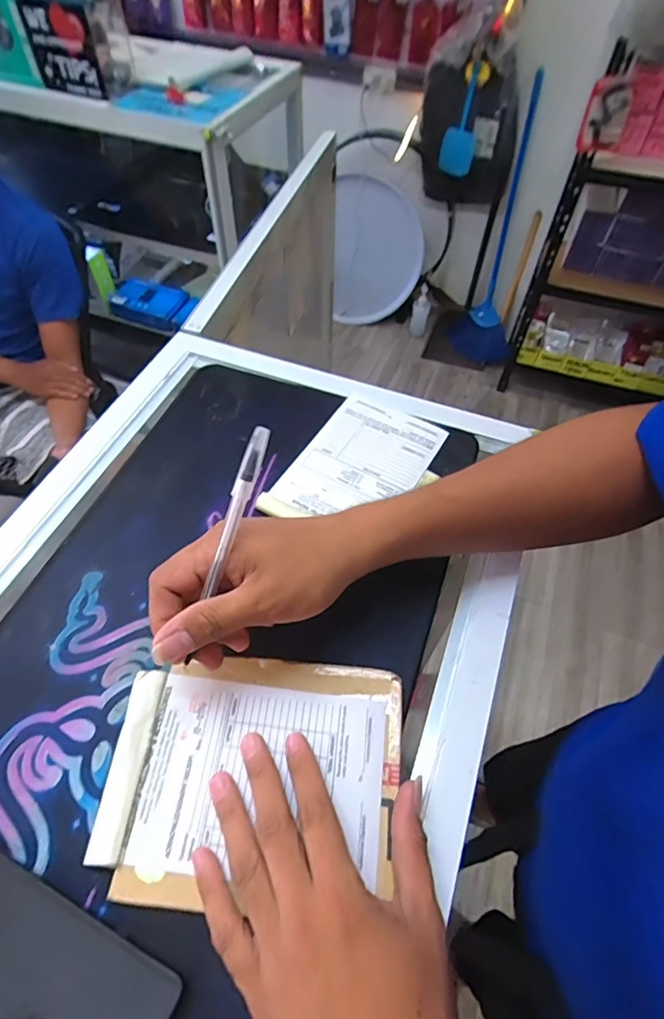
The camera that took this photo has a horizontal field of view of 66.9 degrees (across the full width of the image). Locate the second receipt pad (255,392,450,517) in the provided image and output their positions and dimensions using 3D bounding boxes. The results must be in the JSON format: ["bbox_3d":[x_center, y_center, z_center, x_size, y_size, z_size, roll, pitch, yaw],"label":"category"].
[{"bbox_3d":[0.026,-0.040,0.455,0.106,0.005,0.160,27,59,15],"label":"second receipt pad"}]

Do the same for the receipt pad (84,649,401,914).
[{"bbox_3d":[-0.046,0.159,0.309,0.172,0.007,0.135,5,56,1],"label":"receipt pad"}]

